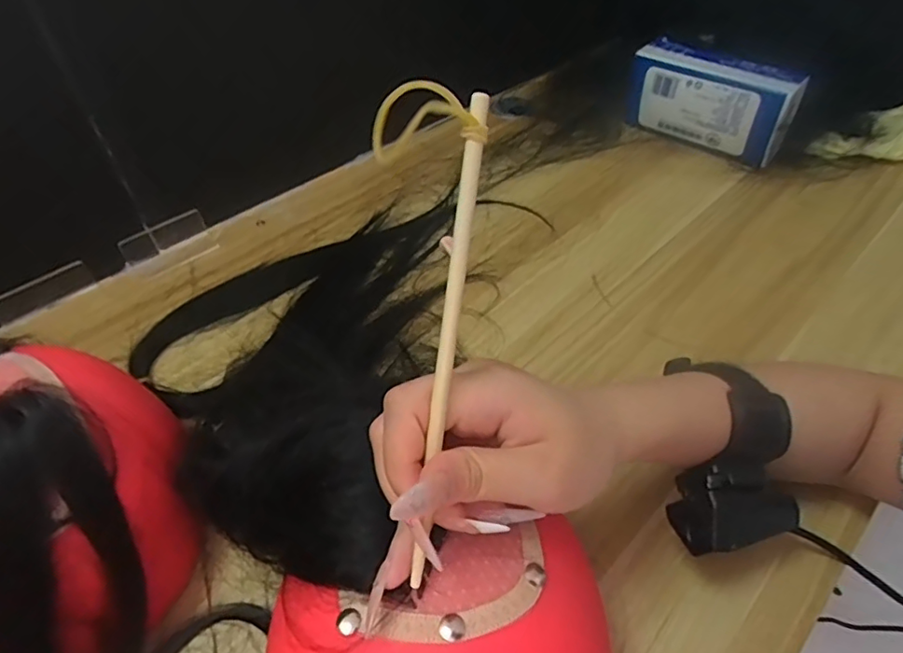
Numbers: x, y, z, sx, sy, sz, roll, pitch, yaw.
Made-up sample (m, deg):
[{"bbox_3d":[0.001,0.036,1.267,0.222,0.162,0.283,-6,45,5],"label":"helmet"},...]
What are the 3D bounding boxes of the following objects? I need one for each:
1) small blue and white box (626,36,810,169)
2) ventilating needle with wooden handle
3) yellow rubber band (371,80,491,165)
[{"bbox_3d":[0.286,-0.249,0.632,0.180,0.095,0.055,32,55,27],"label":"small blue and white box"},{"bbox_3d":[-0.001,0.011,0.199,0.007,0.176,0.004,9,10,9],"label":"ventilating needle with wooden handle"},{"bbox_3d":[-0.012,-0.069,0.193,0.048,0.024,0.016,0,39,41],"label":"yellow rubber band"}]

